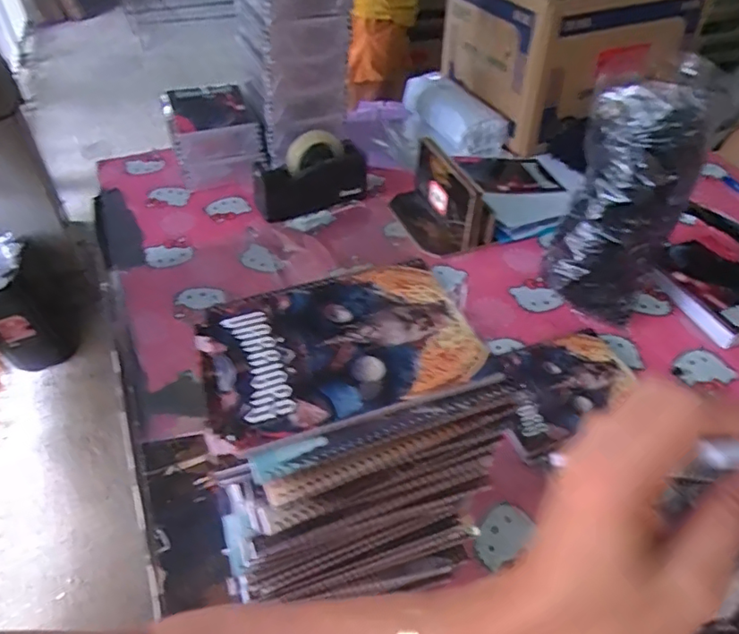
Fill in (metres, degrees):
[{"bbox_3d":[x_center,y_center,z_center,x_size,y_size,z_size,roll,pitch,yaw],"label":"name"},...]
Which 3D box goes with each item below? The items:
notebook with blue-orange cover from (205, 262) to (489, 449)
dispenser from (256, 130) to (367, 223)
[{"bbox_3d":[-0.024,0.021,0.431,0.201,0.011,0.140,-15,46,-15],"label":"notebook with blue-orange cover"},{"bbox_3d":[-0.104,-0.252,0.992,0.201,0.117,0.080,-10,45,-10],"label":"dispenser"}]

